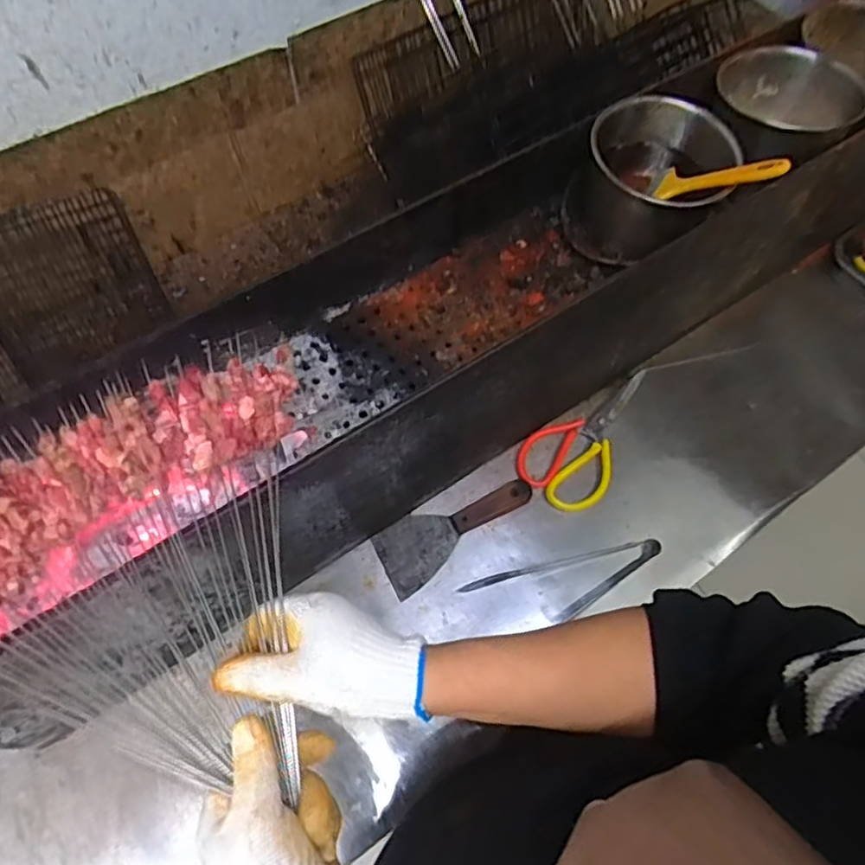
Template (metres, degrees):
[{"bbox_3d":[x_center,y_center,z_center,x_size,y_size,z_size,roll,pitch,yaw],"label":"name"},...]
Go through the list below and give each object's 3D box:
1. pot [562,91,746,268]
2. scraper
[{"bbox_3d":[0.246,-0.284,0.726,0.153,0.113,0.175,38,69,16],"label":"pot"},{"bbox_3d":[0.027,0.110,0.757,0.197,0.014,0.081,-29,68,-14],"label":"scraper"}]

